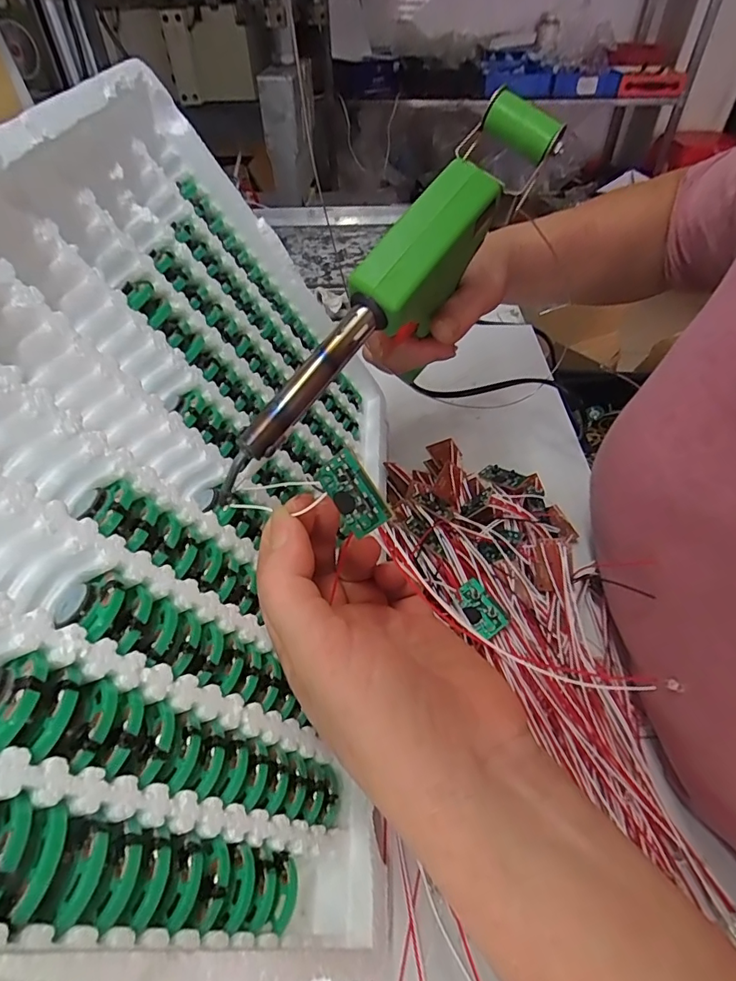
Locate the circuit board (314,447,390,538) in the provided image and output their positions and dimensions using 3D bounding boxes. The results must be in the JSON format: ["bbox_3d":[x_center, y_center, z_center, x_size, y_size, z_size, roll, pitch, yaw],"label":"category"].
[{"bbox_3d":[-0.006,0.002,0.173,0.028,0.018,0.004,57,34,2],"label":"circuit board"}]

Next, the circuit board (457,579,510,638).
[{"bbox_3d":[0.057,0.060,0.254,0.017,0.004,0.029,-32,59,-7],"label":"circuit board"}]

